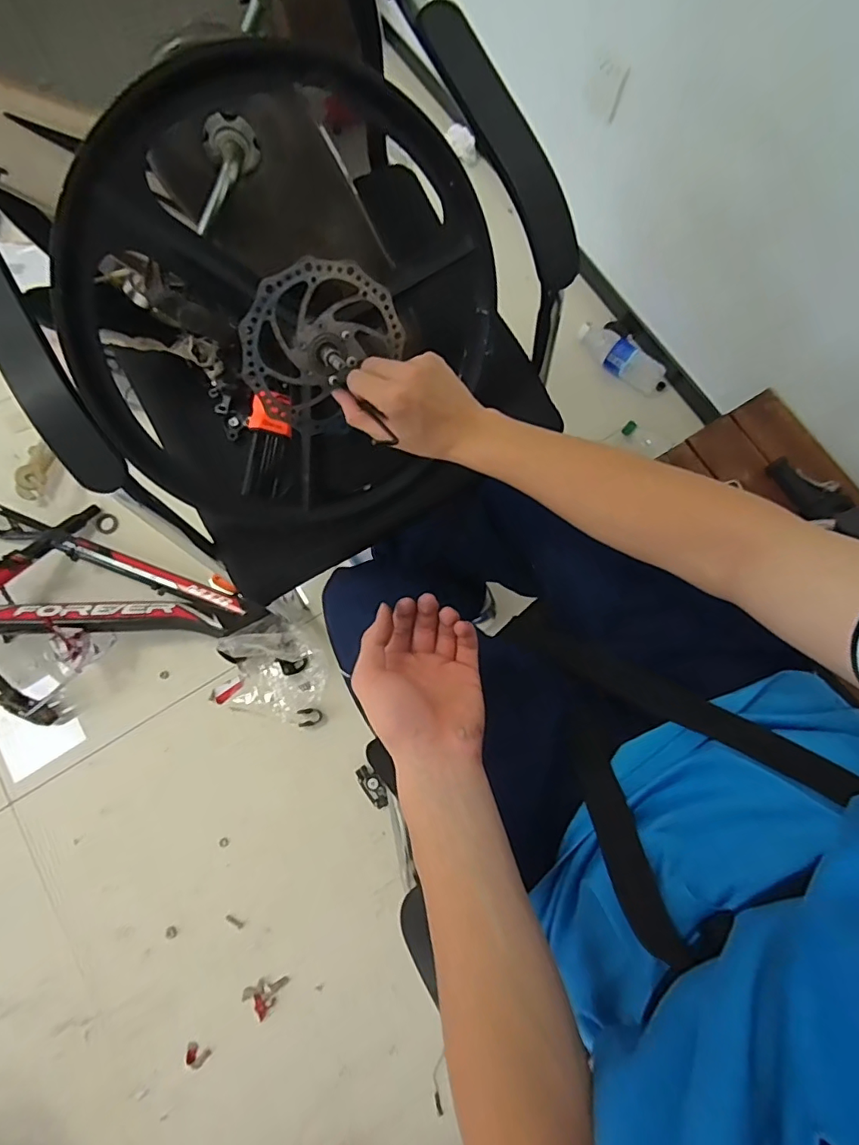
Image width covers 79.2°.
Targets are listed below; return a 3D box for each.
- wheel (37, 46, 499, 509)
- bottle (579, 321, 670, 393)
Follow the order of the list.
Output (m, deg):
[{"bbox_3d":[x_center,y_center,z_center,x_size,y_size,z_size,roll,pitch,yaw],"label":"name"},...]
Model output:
[{"bbox_3d":[-0.119,-0.243,0.489,0.400,0.345,0.092,-24,36,-10],"label":"wheel"},{"bbox_3d":[0.420,-0.477,1.155,0.075,0.071,0.211,-39,80,-9],"label":"bottle"}]

